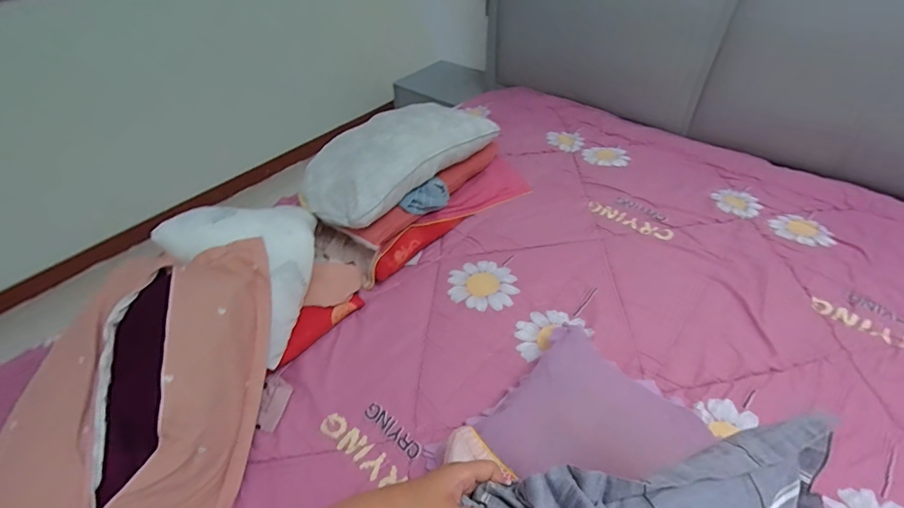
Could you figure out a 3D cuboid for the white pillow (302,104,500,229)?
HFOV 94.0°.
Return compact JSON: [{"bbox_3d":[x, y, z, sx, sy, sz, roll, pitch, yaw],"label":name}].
[{"bbox_3d":[-0.160,-0.301,1.198,0.301,0.137,0.555,29,53,29],"label":"white pillow"}]

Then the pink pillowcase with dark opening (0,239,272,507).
[{"bbox_3d":[-0.590,0.276,0.777,0.406,0.162,0.628,-3,61,3],"label":"pink pillowcase with dark opening"}]

